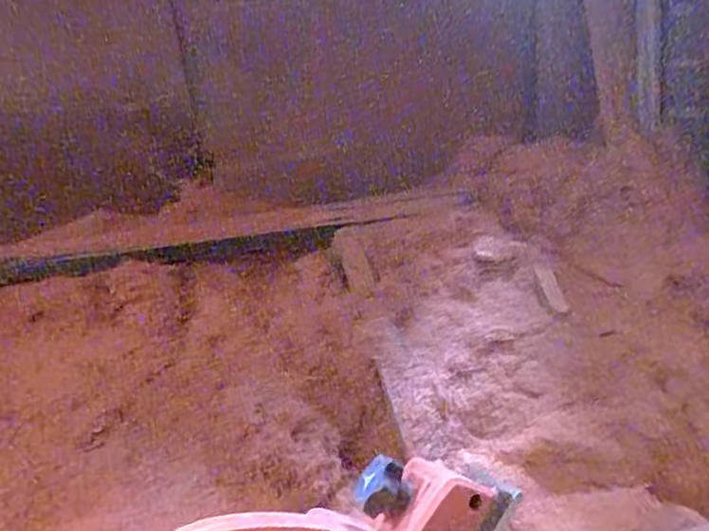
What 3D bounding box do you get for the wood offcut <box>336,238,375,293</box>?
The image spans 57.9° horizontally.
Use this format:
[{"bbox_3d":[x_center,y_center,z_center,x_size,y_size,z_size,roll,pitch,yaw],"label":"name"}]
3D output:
[{"bbox_3d":[0.003,-0.002,1.263,0.053,0.017,0.159,-10,40,-9],"label":"wood offcut"}]

